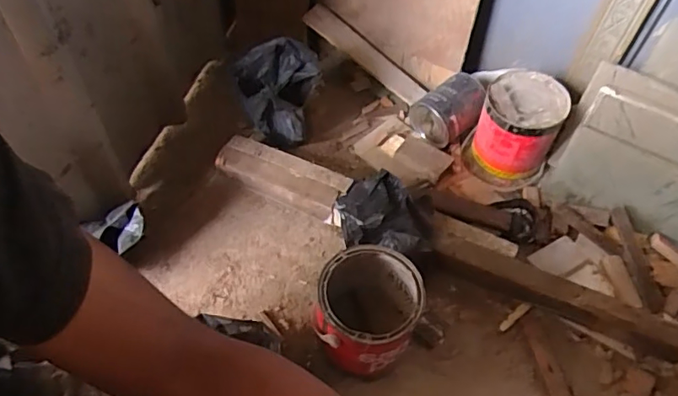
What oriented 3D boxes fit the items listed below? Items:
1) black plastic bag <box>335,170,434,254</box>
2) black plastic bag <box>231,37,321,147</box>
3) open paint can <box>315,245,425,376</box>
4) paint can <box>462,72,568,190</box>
[{"bbox_3d":[0.081,0.021,0.871,0.159,0.073,0.120,11,54,5],"label":"black plastic bag"},{"bbox_3d":[-0.109,-0.185,1.008,0.126,0.214,0.133,-36,63,-26],"label":"black plastic bag"},{"bbox_3d":[0.042,0.177,0.796,0.139,0.163,0.151,2,54,-2],"label":"open paint can"},{"bbox_3d":[0.352,-0.136,1.029,0.160,0.159,0.186,28,57,16],"label":"paint can"}]

